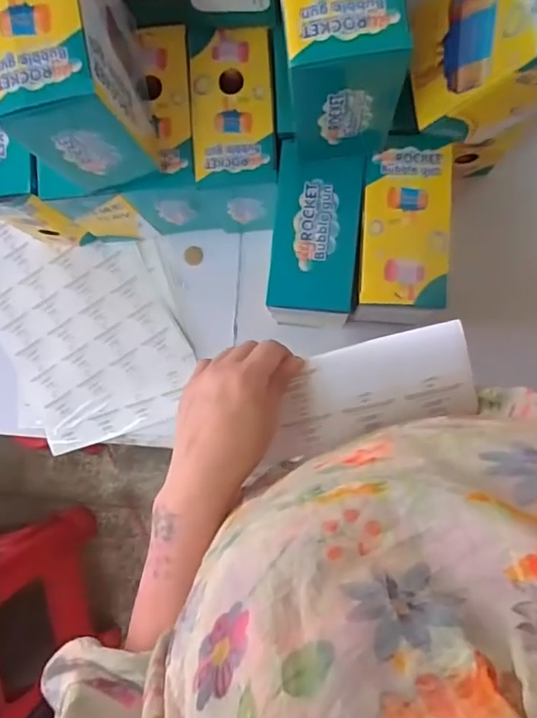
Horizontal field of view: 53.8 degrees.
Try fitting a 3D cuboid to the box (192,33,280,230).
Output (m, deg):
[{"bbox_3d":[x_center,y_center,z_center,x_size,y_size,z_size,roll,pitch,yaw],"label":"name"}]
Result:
[{"bbox_3d":[-0.027,-0.230,0.591,0.084,0.167,0.163,-3,88,6],"label":"box"}]

